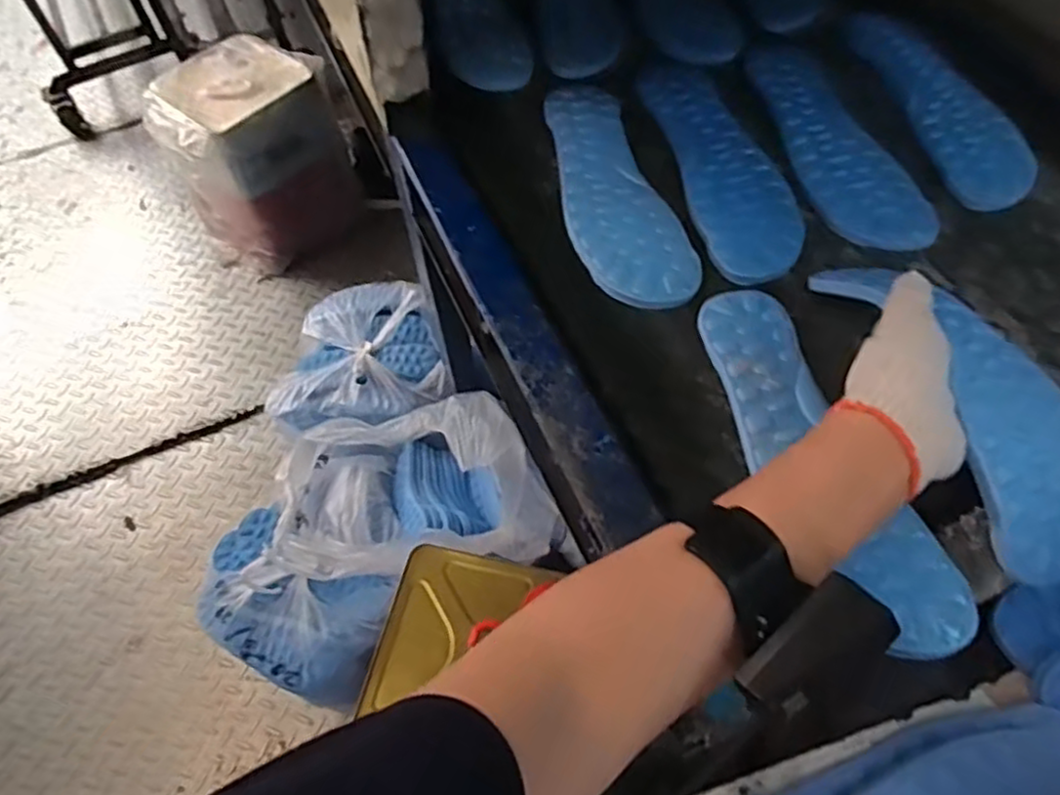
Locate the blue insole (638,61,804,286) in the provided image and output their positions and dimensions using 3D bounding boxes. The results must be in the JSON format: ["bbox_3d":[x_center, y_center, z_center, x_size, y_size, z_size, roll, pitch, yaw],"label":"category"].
[{"bbox_3d":[0.165,-0.204,0.603,0.083,0.015,0.259,-11,59,-3],"label":"blue insole"}]

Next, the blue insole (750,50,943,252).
[{"bbox_3d":[0.259,-0.228,0.613,0.085,0.011,0.266,-15,60,-5],"label":"blue insole"}]

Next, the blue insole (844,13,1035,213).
[{"bbox_3d":[0.368,-0.268,0.628,0.081,0.014,0.257,-11,59,-3],"label":"blue insole"}]

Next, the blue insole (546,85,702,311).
[{"bbox_3d":[0.066,-0.176,0.589,0.084,0.015,0.254,-14,60,-5],"label":"blue insole"}]

